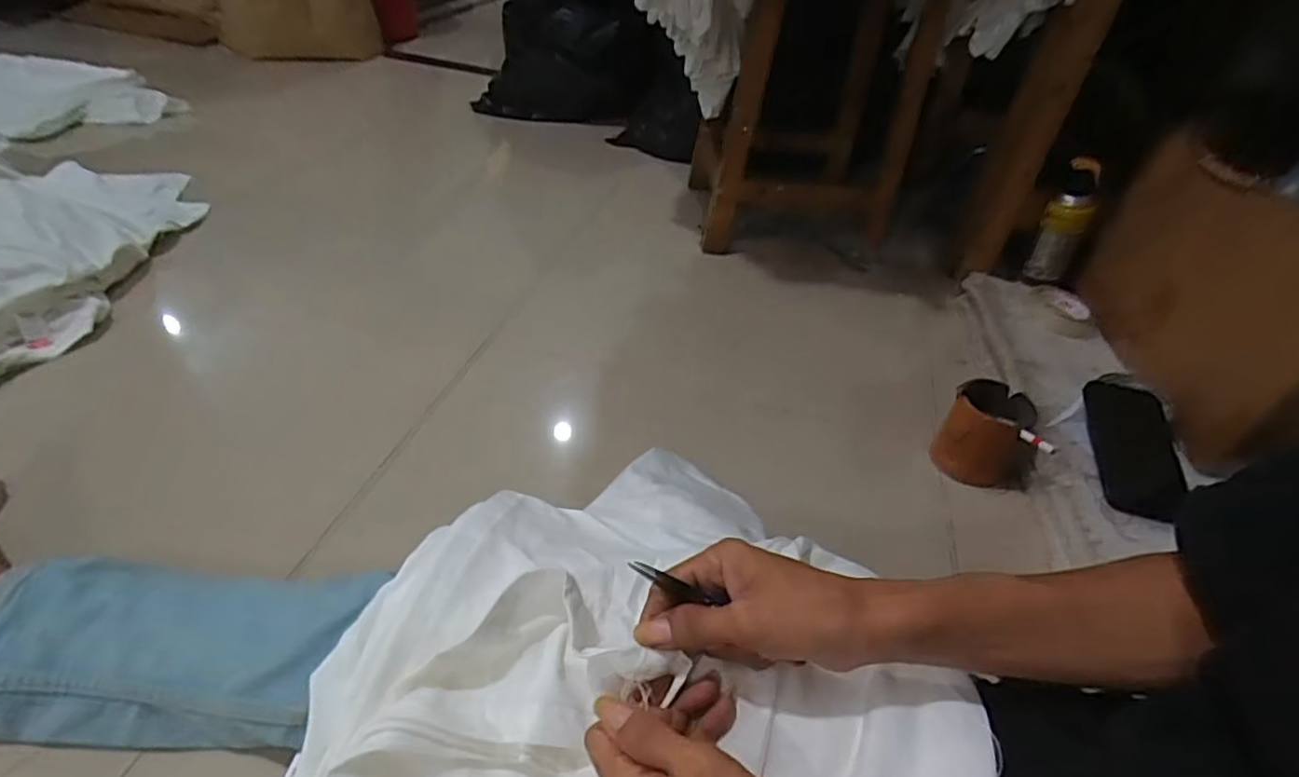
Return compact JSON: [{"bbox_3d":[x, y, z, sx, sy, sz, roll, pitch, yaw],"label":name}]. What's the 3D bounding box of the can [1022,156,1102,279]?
[{"bbox_3d":[0.622,-0.243,0.940,0.063,0.172,0.066,28,43,24],"label":"can"}]

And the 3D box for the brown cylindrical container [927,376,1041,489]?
[{"bbox_3d":[0.389,0.057,0.720,0.103,0.098,0.083,26,42,22],"label":"brown cylindrical container"}]

